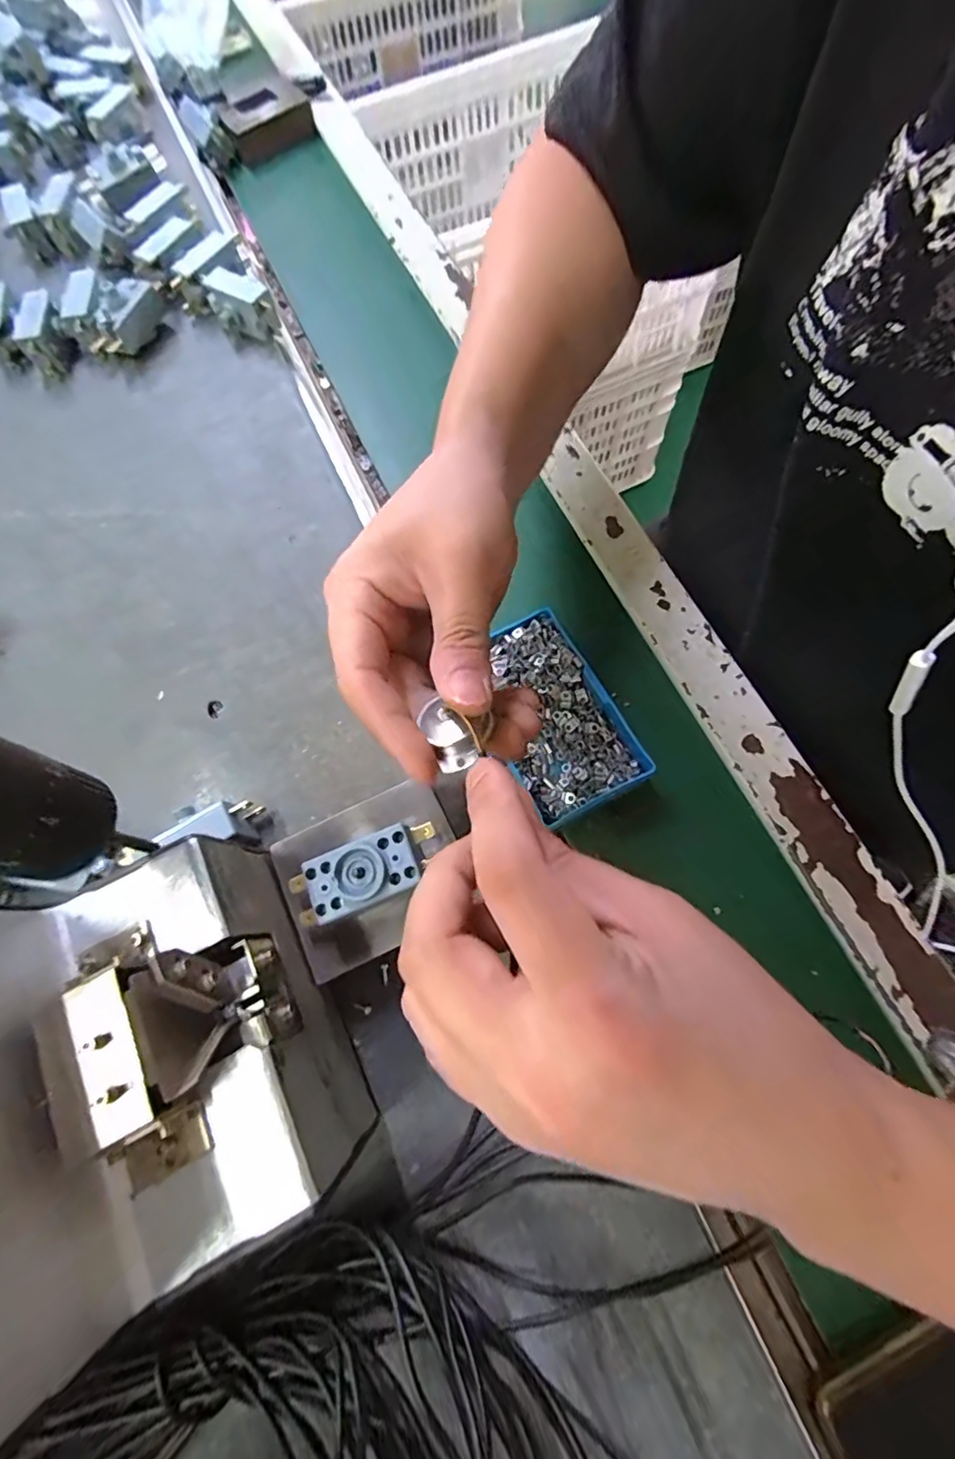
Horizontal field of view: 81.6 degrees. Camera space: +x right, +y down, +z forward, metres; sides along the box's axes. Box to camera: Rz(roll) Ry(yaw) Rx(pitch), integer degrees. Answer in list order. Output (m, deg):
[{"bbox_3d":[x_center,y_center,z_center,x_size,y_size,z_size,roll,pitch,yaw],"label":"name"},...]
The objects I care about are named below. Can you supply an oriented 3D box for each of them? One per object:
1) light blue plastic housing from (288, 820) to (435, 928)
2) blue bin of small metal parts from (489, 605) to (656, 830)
[{"bbox_3d":[-0.048,0.062,0.240,0.064,0.021,0.026,-21,71,-5],"label":"light blue plastic housing"},{"bbox_3d":[0.041,-0.007,0.314,0.067,0.023,0.111,-30,72,-8],"label":"blue bin of small metal parts"}]

